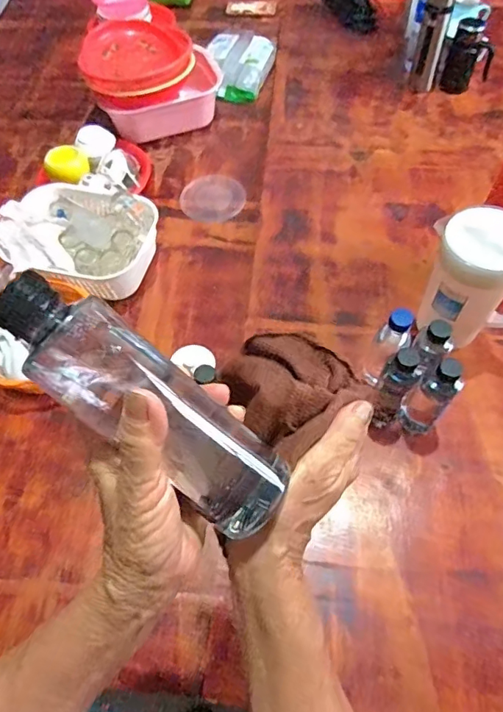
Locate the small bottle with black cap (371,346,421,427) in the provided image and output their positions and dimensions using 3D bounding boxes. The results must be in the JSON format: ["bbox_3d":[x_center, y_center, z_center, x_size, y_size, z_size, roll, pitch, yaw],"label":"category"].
[{"bbox_3d":[0.212,0.053,0.754,0.051,0.165,0.047,-18,59,-7],"label":"small bottle with black cap"}]

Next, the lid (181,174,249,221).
[{"bbox_3d":[-0.087,-0.358,1.134,0.143,0.013,0.135,-2,59,3],"label":"lid"}]

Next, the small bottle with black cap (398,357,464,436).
[{"bbox_3d":[0.259,0.068,0.739,0.056,0.175,0.053,-2,59,3],"label":"small bottle with black cap"}]

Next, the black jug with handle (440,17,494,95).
[{"bbox_3d":[0.537,-0.731,1.232,0.104,0.145,0.082,21,63,16],"label":"black jug with handle"}]

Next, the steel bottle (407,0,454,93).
[{"bbox_3d":[0.432,-0.762,1.204,0.060,0.240,0.078,15,61,13],"label":"steel bottle"}]

